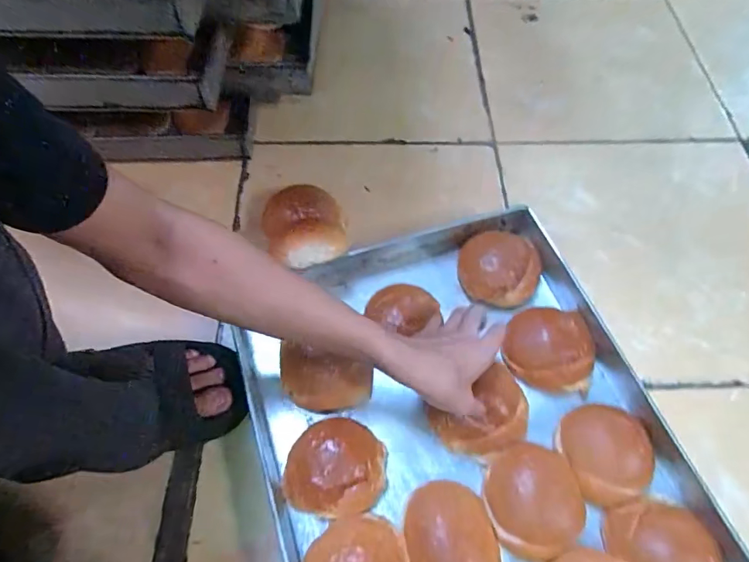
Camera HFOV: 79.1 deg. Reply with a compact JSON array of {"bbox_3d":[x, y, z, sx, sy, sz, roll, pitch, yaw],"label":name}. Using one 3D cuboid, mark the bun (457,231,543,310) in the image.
[{"bbox_3d":[0.163,-0.014,0.597,0.106,0.066,0.094,15,64,8],"label":"bun"}]

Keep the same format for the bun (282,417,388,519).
[{"bbox_3d":[-0.041,0.200,0.488,0.104,0.063,0.094,5,63,4],"label":"bun"}]

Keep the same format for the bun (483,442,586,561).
[{"bbox_3d":[0.165,0.226,0.468,0.093,0.040,0.109,-11,63,-5],"label":"bun"}]

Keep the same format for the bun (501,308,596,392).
[{"bbox_3d":[0.212,0.076,0.547,0.103,0.057,0.098,0,62,1],"label":"bun"}]

